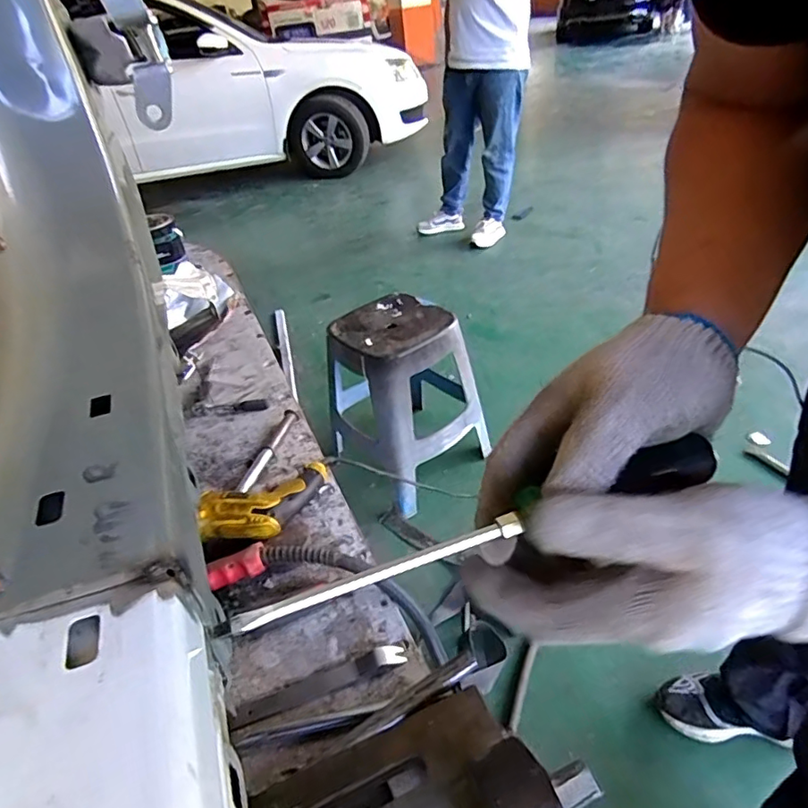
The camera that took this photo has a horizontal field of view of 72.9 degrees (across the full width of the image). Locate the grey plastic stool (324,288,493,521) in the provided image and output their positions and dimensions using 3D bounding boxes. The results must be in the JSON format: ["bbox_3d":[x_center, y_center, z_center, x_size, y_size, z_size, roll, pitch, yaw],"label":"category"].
[{"bbox_3d":[0.000,-0.040,1.525,0.335,0.428,0.350,-30,42,-28],"label":"grey plastic stool"}]

